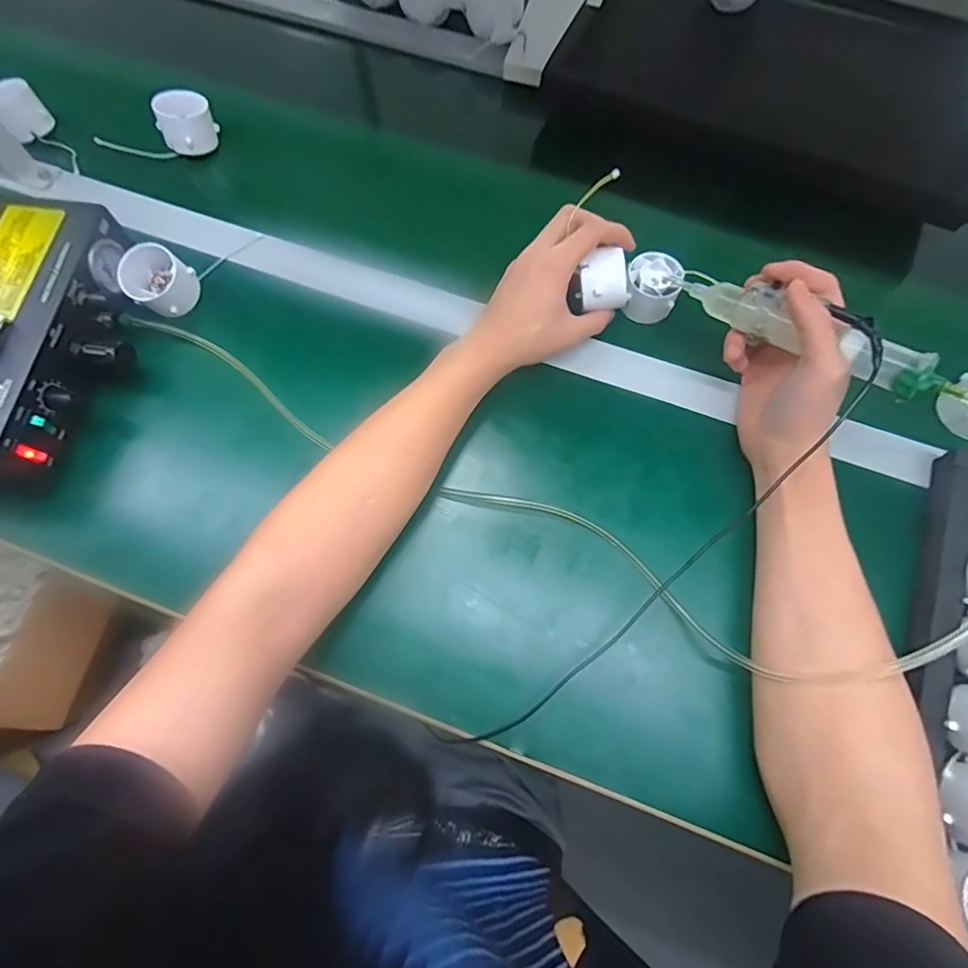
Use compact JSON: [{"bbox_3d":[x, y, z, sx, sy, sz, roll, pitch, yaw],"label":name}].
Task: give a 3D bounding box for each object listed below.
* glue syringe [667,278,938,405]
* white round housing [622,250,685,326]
[{"bbox_3d":[0.214,-0.111,0.355,0.026,0.028,0.186,-41,56,-14],"label":"glue syringe"},{"bbox_3d":[0.152,-0.180,0.462,0.045,0.035,0.049,0,70,-1],"label":"white round housing"}]

